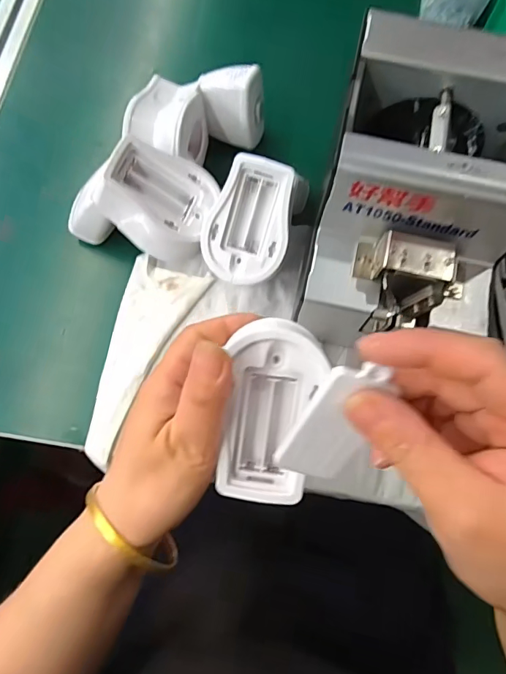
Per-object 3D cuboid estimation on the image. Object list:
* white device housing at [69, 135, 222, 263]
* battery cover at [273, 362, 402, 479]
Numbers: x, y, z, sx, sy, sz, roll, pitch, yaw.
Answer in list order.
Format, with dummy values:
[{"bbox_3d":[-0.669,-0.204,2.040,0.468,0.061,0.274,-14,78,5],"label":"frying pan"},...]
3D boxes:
[{"bbox_3d":[-0.087,-0.107,0.362,0.099,0.081,0.064,17,76,-21],"label":"white device housing"},{"bbox_3d":[0.035,0.038,0.193,0.031,0.064,0.012,26,31,7],"label":"battery cover"}]

